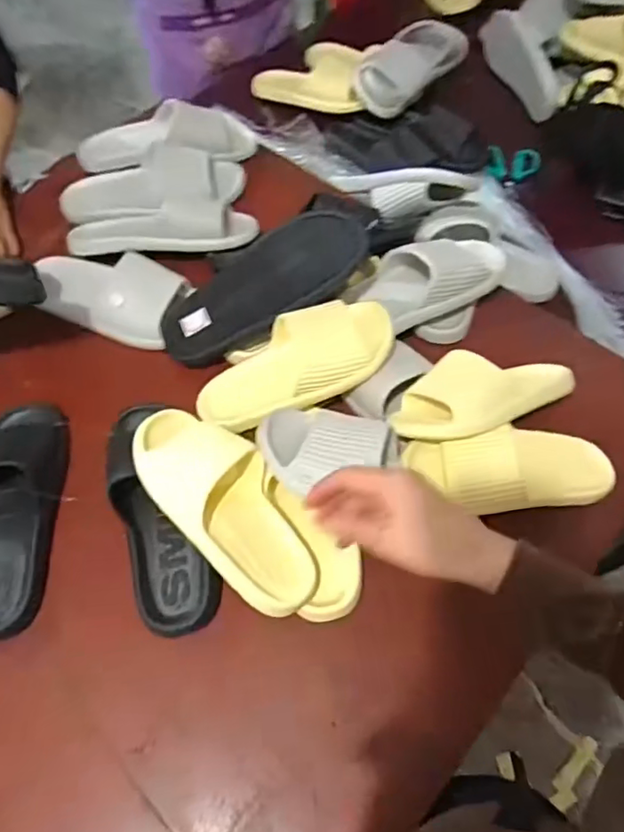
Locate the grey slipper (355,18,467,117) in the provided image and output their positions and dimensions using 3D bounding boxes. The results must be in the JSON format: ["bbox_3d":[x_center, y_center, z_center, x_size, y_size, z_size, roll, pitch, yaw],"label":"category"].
[{"bbox_3d":[0.188,-0.689,1.112,0.130,0.085,0.260,37,67,19],"label":"grey slipper"}]

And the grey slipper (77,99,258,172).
[{"bbox_3d":[-0.242,-0.462,0.938,0.291,0.080,0.110,1,61,1],"label":"grey slipper"}]

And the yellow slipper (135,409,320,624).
[{"bbox_3d":[-0.087,0.096,0.611,0.114,0.072,0.250,-40,68,-20],"label":"yellow slipper"}]

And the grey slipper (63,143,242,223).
[{"bbox_3d":[-0.247,-0.366,0.875,0.276,0.075,0.113,-10,61,-5],"label":"grey slipper"}]

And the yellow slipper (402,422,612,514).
[{"bbox_3d":[0.216,0.057,0.608,0.219,0.055,0.080,-6,61,-3],"label":"yellow slipper"}]

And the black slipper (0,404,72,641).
[{"bbox_3d":[-0.344,0.101,0.629,0.110,0.063,0.263,-2,61,-1],"label":"black slipper"}]

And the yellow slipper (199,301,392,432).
[{"bbox_3d":[-0.022,-0.061,0.678,0.250,0.066,0.121,-26,62,8],"label":"yellow slipper"}]

